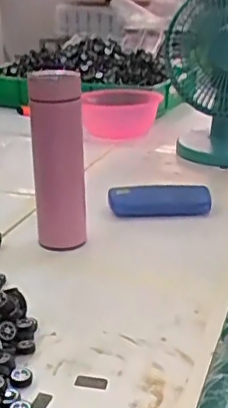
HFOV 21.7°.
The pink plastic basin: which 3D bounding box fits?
[{"bbox_3d":[0.018,-0.187,1.276,0.169,0.078,0.184,-1,21,1],"label":"pink plastic basin"}]

